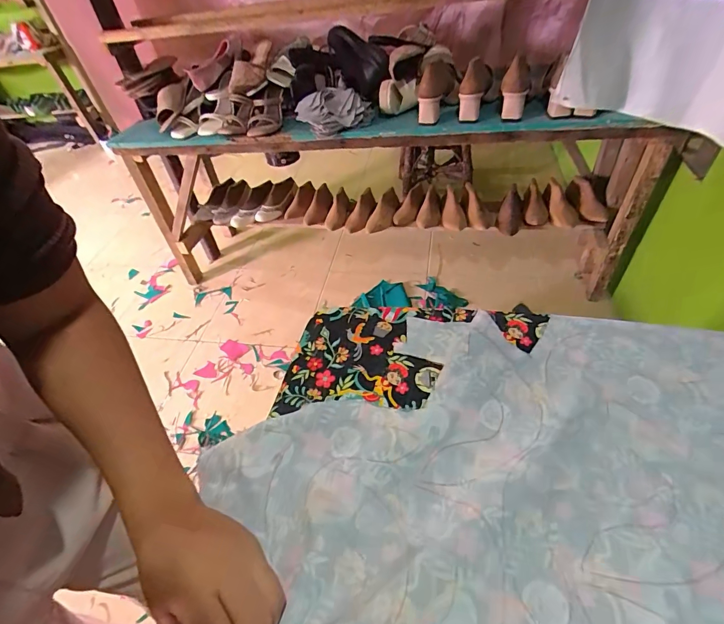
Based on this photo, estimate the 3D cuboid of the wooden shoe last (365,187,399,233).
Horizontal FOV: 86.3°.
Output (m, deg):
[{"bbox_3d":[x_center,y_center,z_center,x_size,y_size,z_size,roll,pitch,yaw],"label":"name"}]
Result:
[{"bbox_3d":[0.084,-0.357,1.386,0.084,0.070,0.191,17,64,21],"label":"wooden shoe last"}]

